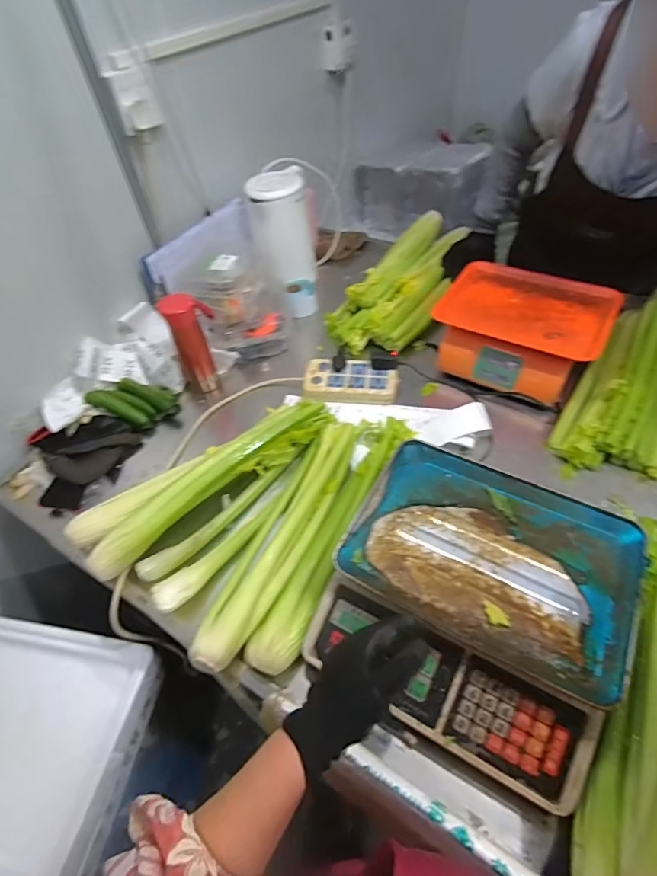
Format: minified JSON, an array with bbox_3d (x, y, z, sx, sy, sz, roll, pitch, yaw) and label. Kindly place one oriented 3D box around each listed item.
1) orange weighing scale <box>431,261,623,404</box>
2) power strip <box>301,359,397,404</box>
[{"bbox_3d":[0.376,-0.214,0.884,0.298,0.107,0.247,24,56,23],"label":"orange weighing scale"},{"bbox_3d":[0.047,-0.115,0.898,0.183,0.035,0.103,-1,50,5],"label":"power strip"}]

